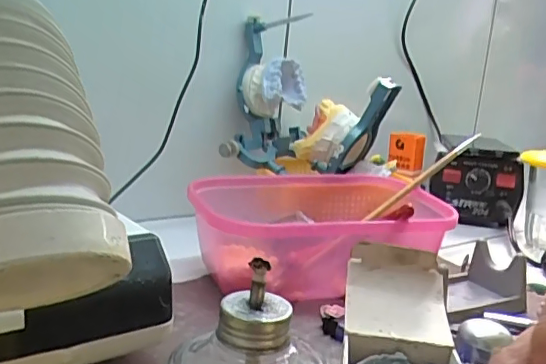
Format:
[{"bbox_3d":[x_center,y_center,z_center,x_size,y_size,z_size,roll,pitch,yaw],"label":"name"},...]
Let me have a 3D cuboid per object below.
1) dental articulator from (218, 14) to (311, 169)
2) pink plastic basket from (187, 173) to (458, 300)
[{"bbox_3d":[-0.002,-0.097,0.580,0.069,0.145,0.122,6,12,5],"label":"dental articulator"},{"bbox_3d":[0.040,0.041,0.434,0.202,0.069,0.122,0,13,-21],"label":"pink plastic basket"}]

